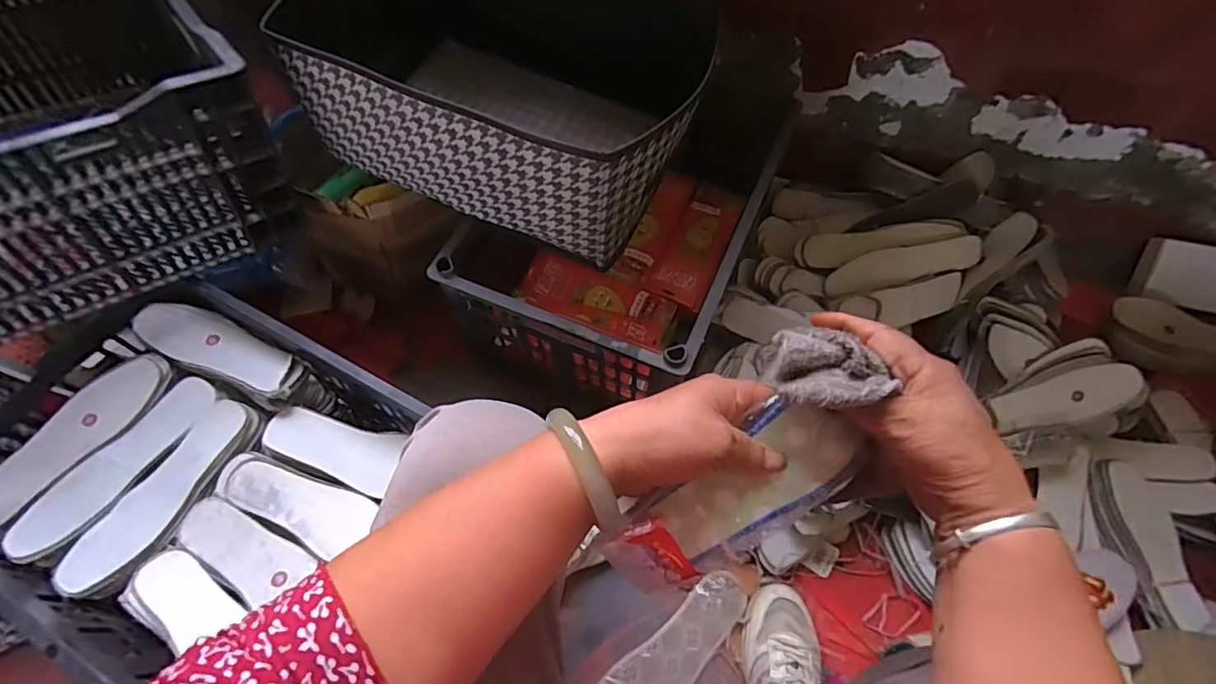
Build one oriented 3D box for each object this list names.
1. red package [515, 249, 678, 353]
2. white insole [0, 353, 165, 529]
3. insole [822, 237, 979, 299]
[{"bbox_3d":[-0.018,-0.068,0.881,0.241,0.024,0.109,20,66,7],"label":"red package"},{"bbox_3d":[-0.599,0.100,0.617,0.069,0.016,0.222,35,68,13],"label":"white insole"},{"bbox_3d":[0.453,-0.118,0.858,0.240,0.007,0.054,-13,86,0],"label":"insole"}]

